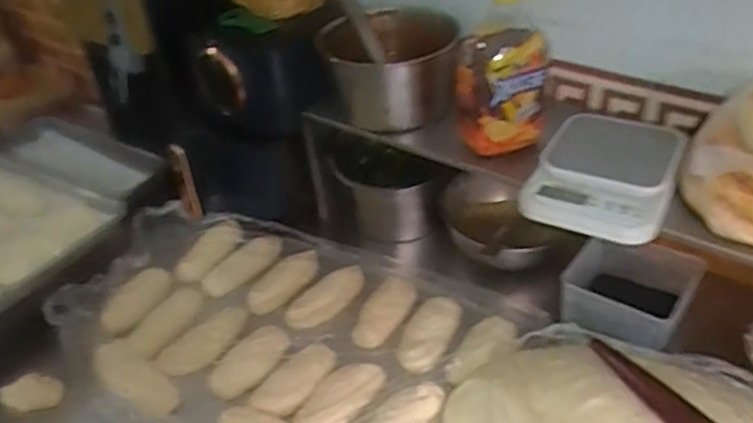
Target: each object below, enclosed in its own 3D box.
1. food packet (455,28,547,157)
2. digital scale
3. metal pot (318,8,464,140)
[{"bbox_3d":[0.150,-0.146,0.783,0.102,0.138,0.081,-8,38,-4],"label":"food packet"},{"bbox_3d":[0.258,-0.047,0.724,0.146,0.044,0.189,17,43,26],"label":"digital scale"},{"bbox_3d":[0.020,-0.206,0.936,0.187,0.129,0.193,-3,37,2],"label":"metal pot"}]

